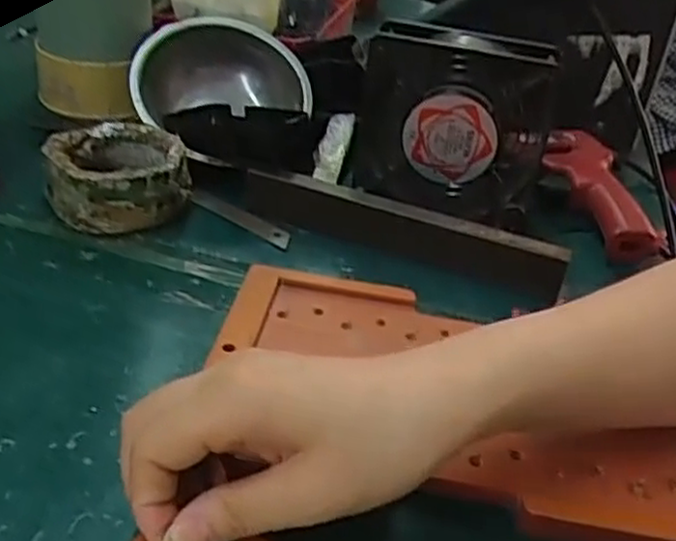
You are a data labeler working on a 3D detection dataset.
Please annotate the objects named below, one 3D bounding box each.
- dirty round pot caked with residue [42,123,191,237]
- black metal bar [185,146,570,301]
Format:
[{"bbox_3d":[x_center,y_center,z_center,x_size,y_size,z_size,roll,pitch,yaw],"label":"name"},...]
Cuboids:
[{"bbox_3d":[-0.142,-0.061,0.490,0.082,0.043,0.078,4,33,-2],"label":"dirty round pot caked with residue"},{"bbox_3d":[0.017,-0.034,0.486,0.249,0.030,0.020,19,34,16],"label":"black metal bar"}]

